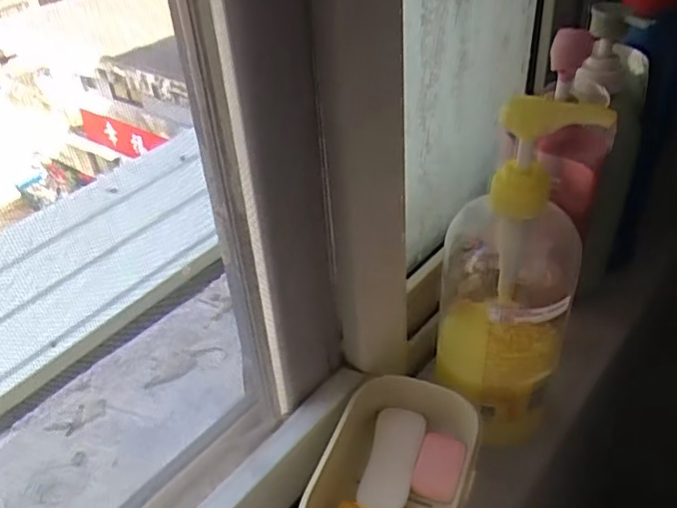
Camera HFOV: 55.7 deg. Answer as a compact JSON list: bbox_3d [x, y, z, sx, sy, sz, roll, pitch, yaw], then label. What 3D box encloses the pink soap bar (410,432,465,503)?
[{"bbox_3d":[0.066,0.138,0.422,0.029,0.010,0.045,10,39,19],"label":"pink soap bar"}]

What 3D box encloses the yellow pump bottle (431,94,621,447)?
[{"bbox_3d":[0.113,0.010,0.426,0.081,0.237,0.089,-3,36,2],"label":"yellow pump bottle"}]

